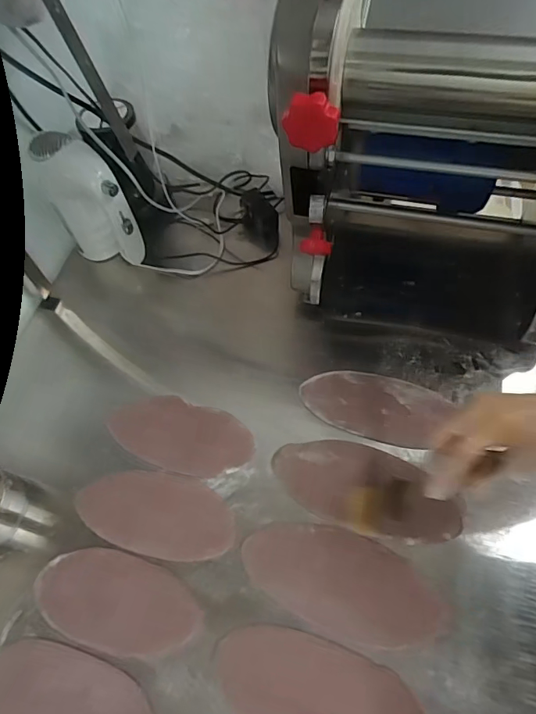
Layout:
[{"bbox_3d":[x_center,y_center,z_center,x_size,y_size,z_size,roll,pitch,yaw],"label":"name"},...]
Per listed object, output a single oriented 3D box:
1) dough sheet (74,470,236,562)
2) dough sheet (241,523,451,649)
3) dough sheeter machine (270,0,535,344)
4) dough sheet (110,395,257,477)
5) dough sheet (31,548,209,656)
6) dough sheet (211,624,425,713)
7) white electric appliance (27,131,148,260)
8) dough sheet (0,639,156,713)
[{"bbox_3d":[-0.125,0.173,0.512,0.177,0.015,0.085,9,61,9],"label":"dough sheet"},{"bbox_3d":[0.075,0.229,0.469,0.203,0.004,0.093,15,62,12],"label":"dough sheet"},{"bbox_3d":[0.237,-0.269,0.521,0.383,0.479,0.397,11,61,12],"label":"dough sheeter machine"},{"bbox_3d":[-0.105,0.094,0.556,0.171,0.014,0.082,14,62,11],"label":"dough sheet"},{"bbox_3d":[-0.153,0.246,0.465,0.170,0.015,0.083,12,61,10],"label":"dough sheet"},{"bbox_3d":[0.043,0.309,0.425,0.188,0.004,0.080,13,61,11],"label":"dough sheet"},{"bbox_3d":[-0.249,-0.210,0.657,0.132,0.178,0.070,27,65,18],"label":"white electric appliance"},{"bbox_3d":[-0.193,0.326,0.433,0.185,0.007,0.081,12,61,10],"label":"dough sheet"}]

